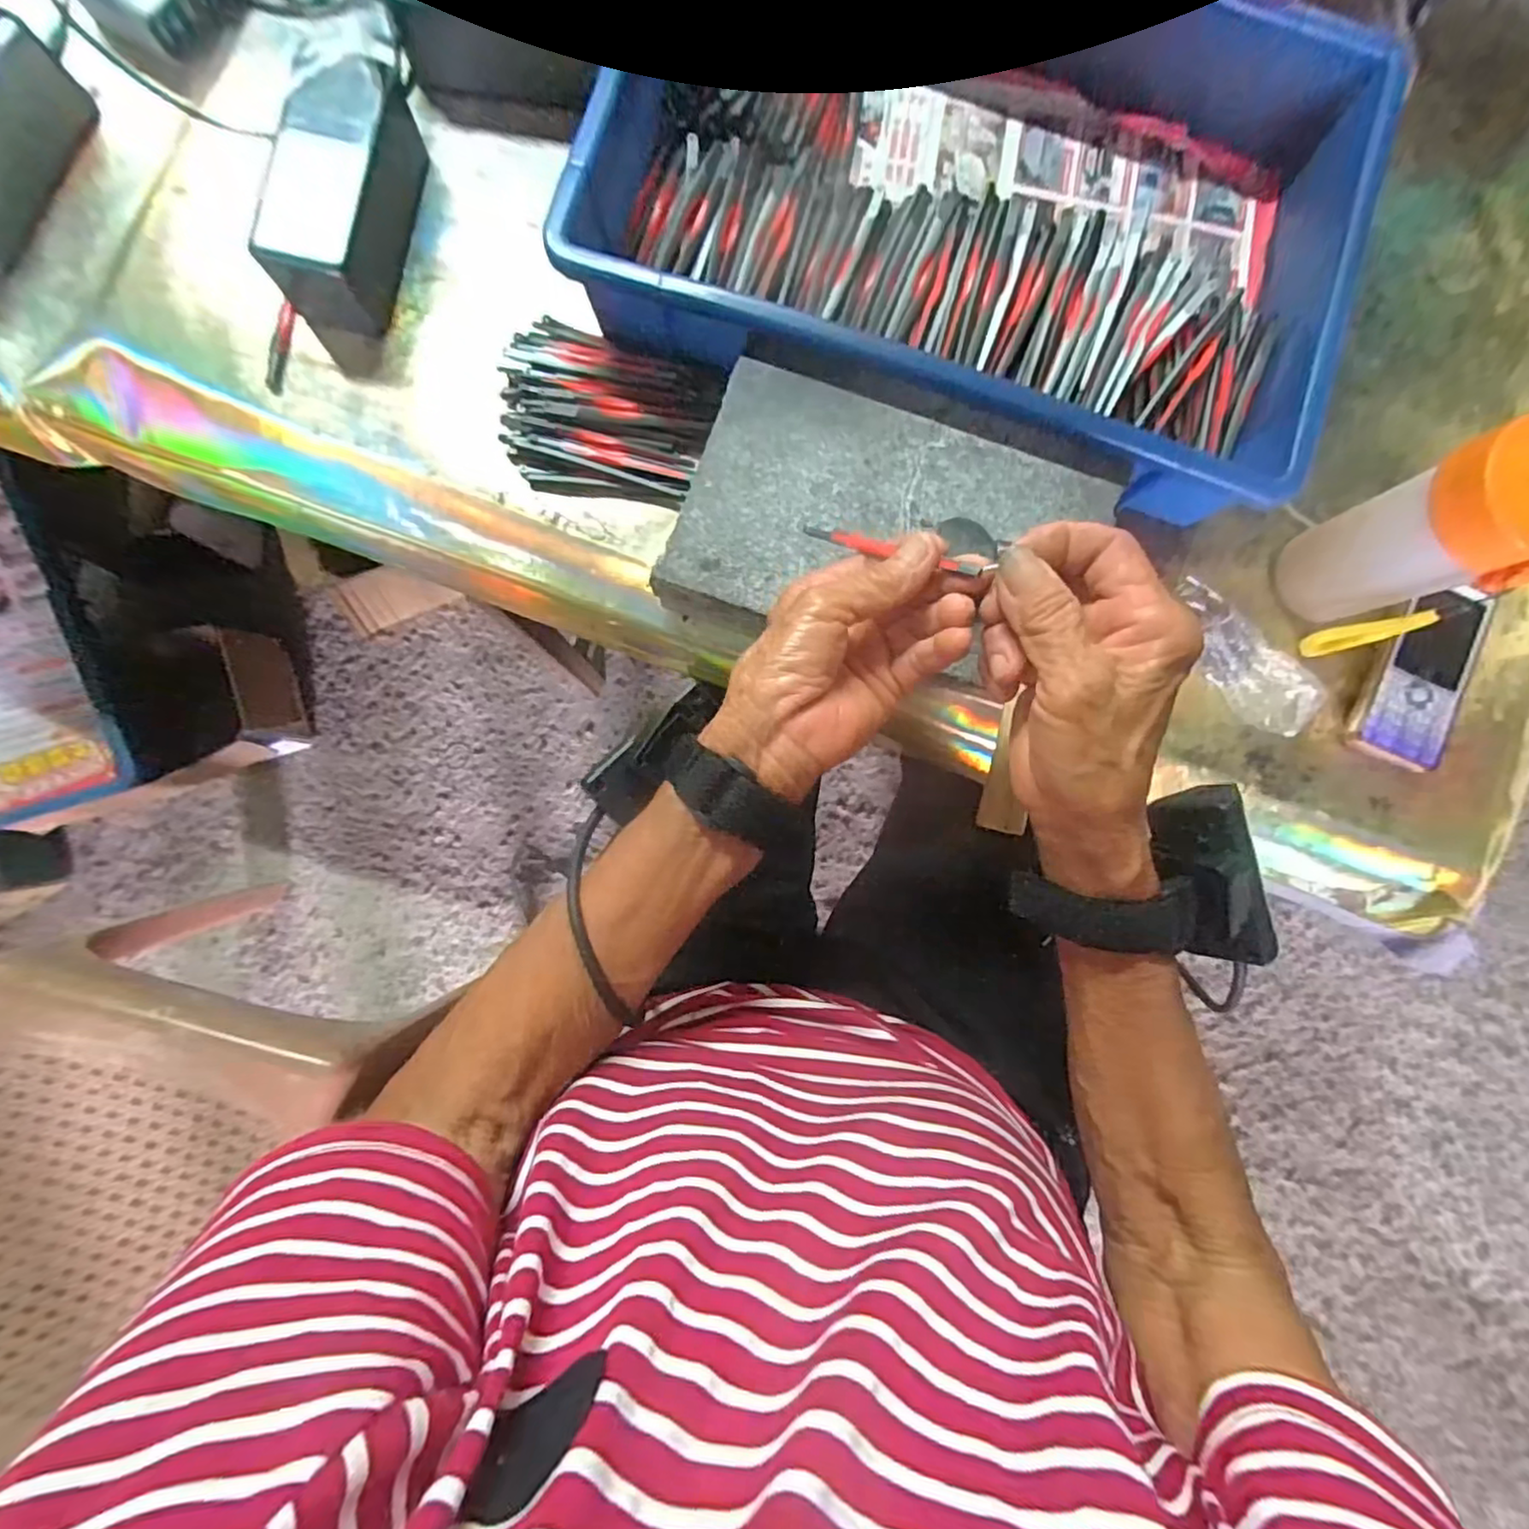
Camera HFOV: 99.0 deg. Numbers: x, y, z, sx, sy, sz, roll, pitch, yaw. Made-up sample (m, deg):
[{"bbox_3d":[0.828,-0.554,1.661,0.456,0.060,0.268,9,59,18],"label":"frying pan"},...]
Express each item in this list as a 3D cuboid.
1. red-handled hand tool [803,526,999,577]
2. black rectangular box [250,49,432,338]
[{"bbox_3d":[0.054,-0.094,0.284,0.010,0.102,0.010,-52,135,-4],"label":"red-handled hand tool"},{"bbox_3d":[-0.238,-0.317,0.368,0.055,0.049,0.135,11,85,-2],"label":"black rectangular box"}]

